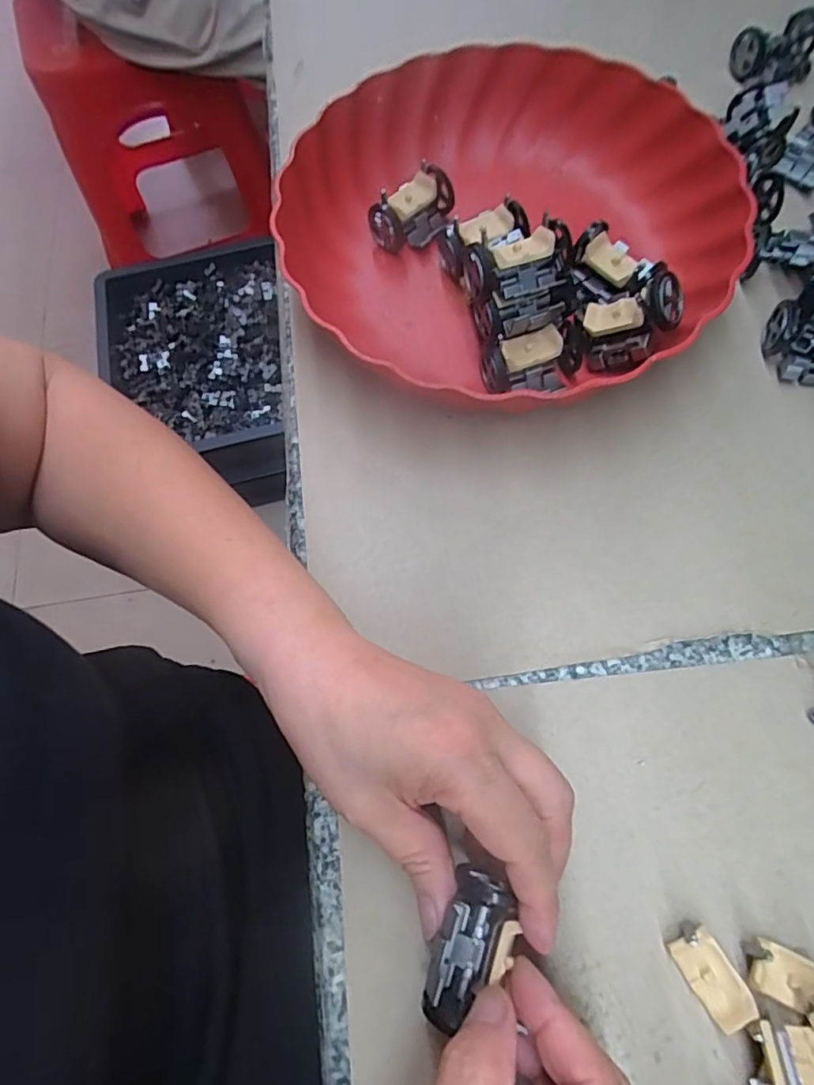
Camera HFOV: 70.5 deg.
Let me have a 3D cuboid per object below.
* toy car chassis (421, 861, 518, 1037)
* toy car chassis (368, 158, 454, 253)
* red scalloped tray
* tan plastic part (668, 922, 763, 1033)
[{"bbox_3d":[0.021,0.141,0.202,0.021,0.008,0.051,22,72,11],"label":"toy car chassis"},{"bbox_3d":[0.005,-0.203,0.351,0.053,0.030,0.026,-37,72,-11],"label":"toy car chassis"},{"bbox_3d":[0.054,-0.178,0.328,0.243,0.051,0.251,9,70,6],"label":"red scalloped tray"},{"bbox_3d":[0.115,0.164,0.218,0.017,0.012,0.032,-32,71,-9],"label":"tan plastic part"}]

